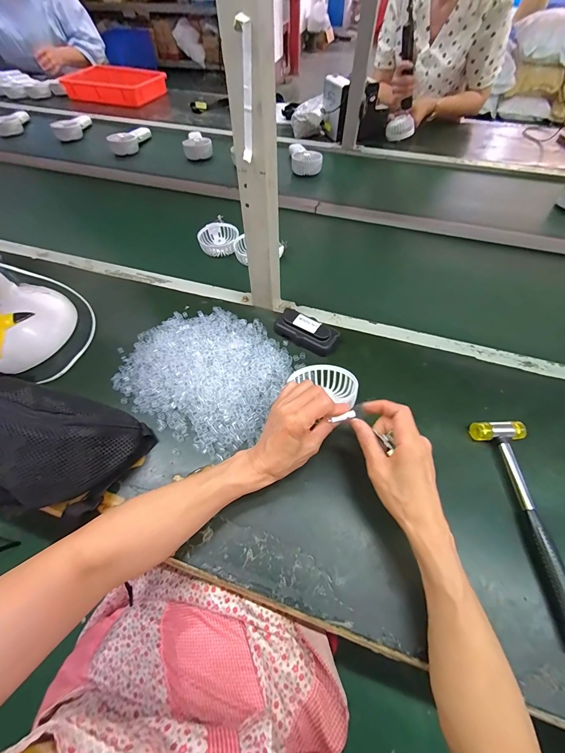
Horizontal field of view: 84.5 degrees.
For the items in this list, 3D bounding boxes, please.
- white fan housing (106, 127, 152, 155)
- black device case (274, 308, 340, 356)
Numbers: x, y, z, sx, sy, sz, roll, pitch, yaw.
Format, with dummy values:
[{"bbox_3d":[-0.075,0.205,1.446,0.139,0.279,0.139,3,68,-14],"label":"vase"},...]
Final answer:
[{"bbox_3d":[-0.505,-0.790,1.033,0.080,0.047,0.169,11,56,8],"label":"white fan housing"},{"bbox_3d":[0.039,-0.076,0.514,0.105,0.022,0.046,28,60,18],"label":"black device case"}]

